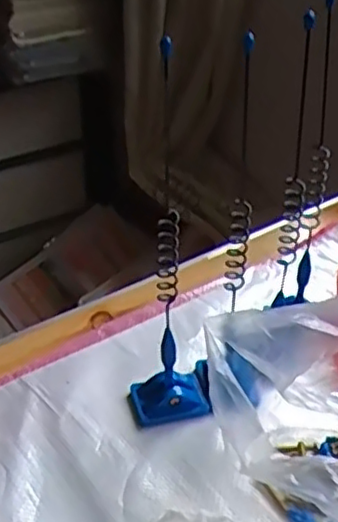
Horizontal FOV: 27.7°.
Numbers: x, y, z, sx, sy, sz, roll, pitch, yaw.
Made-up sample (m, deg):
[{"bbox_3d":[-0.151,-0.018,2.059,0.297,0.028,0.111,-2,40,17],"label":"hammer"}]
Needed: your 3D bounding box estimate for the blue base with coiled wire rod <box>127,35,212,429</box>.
[{"bbox_3d":[0.003,0.003,0.384,0.048,0.210,0.052,0,33,-2],"label":"blue base with coiled wire rod"}]

